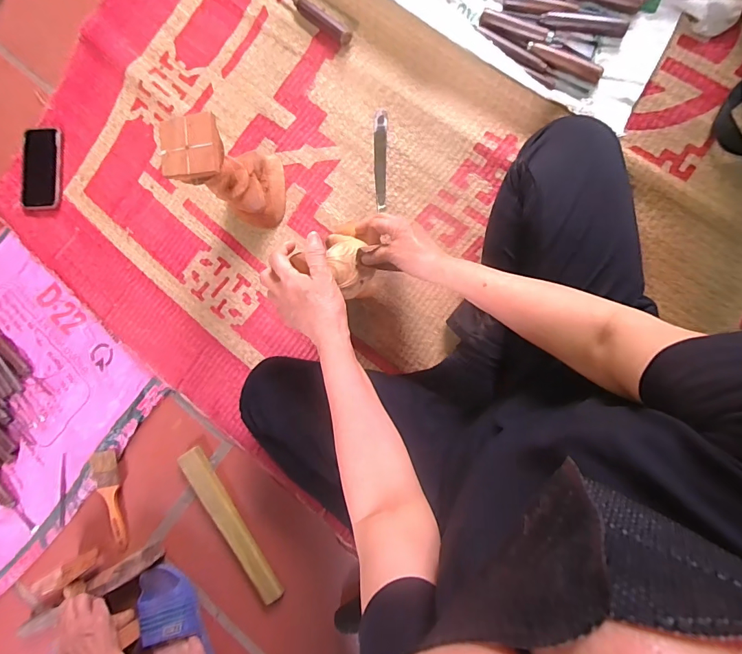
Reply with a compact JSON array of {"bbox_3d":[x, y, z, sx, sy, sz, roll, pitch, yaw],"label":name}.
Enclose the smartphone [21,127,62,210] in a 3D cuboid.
[{"bbox_3d":[-0.610,-0.293,0.758,0.073,0.008,0.152,-2,86,-2],"label":"smartphone"}]

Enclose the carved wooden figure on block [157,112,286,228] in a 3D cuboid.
[{"bbox_3d":[-0.211,-0.224,0.624,0.105,0.182,0.110,-2,91,10],"label":"carved wooden figure on block"}]

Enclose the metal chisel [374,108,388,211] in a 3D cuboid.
[{"bbox_3d":[0.015,-0.273,0.668,0.023,0.008,0.161,1,92,10],"label":"metal chisel"}]

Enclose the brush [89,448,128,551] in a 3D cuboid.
[{"bbox_3d":[-0.460,0.308,0.726,0.046,0.013,0.179,-10,90,10],"label":"brush"}]

